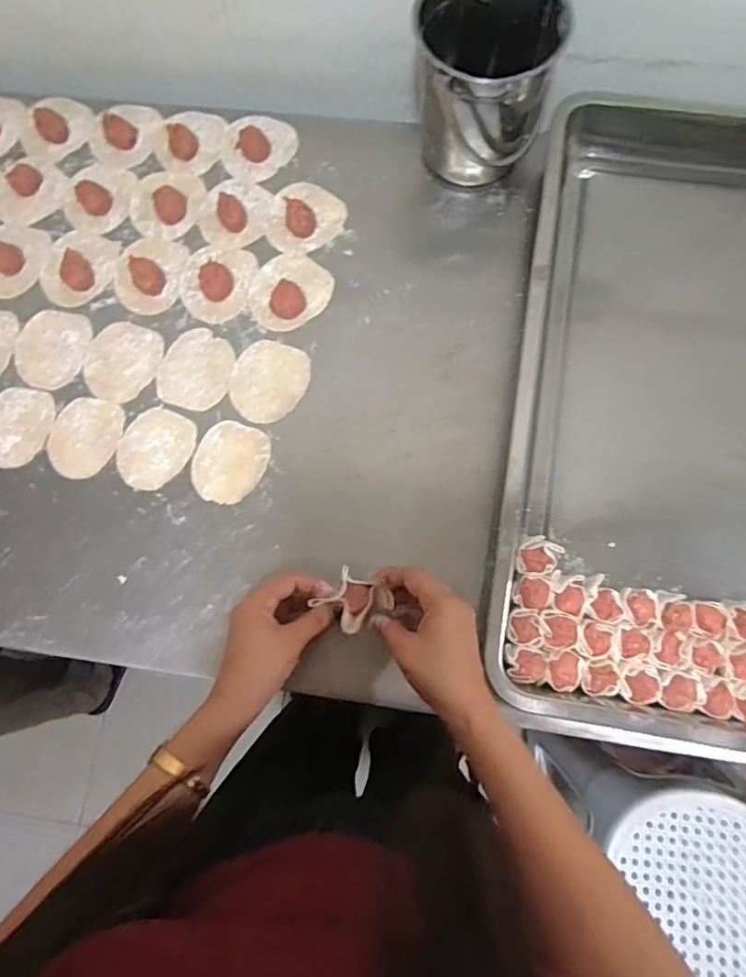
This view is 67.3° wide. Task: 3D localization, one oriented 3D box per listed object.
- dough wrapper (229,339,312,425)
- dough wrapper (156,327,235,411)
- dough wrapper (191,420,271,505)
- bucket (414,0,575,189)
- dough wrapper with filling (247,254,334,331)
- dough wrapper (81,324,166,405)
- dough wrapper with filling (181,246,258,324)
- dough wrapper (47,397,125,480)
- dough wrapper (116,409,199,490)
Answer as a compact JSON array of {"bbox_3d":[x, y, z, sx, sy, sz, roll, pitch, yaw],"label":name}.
[{"bbox_3d":[-0.103,-0.106,0.554,0.074,0.007,0.085,20,78,7],"label":"dough wrapper"},{"bbox_3d":[-0.176,-0.120,0.561,0.072,0.004,0.082,11,77,5],"label":"dough wrapper"},{"bbox_3d":[-0.137,-0.025,0.533,0.066,0.004,0.077,22,79,8],"label":"dough wrapper"},{"bbox_3d":[0.105,-0.388,0.532,0.134,0.147,0.127,-1,77,3],"label":"bucket"},{"bbox_3d":[-0.085,-0.202,0.568,0.078,0.016,0.084,-1,77,3],"label":"dough wrapper with filling"},{"bbox_3d":[-0.254,-0.129,0.566,0.074,0.004,0.082,16,78,6],"label":"dough wrapper"},{"bbox_3d":[-0.160,-0.214,0.573,0.071,0.017,0.085,13,78,6],"label":"dough wrapper with filling"},{"bbox_3d":[-0.284,-0.050,0.550,0.068,0.004,0.081,18,78,7],"label":"dough wrapper"},{"bbox_3d":[-0.212,-0.040,0.542,0.067,0.004,0.079,29,80,9],"label":"dough wrapper"}]

